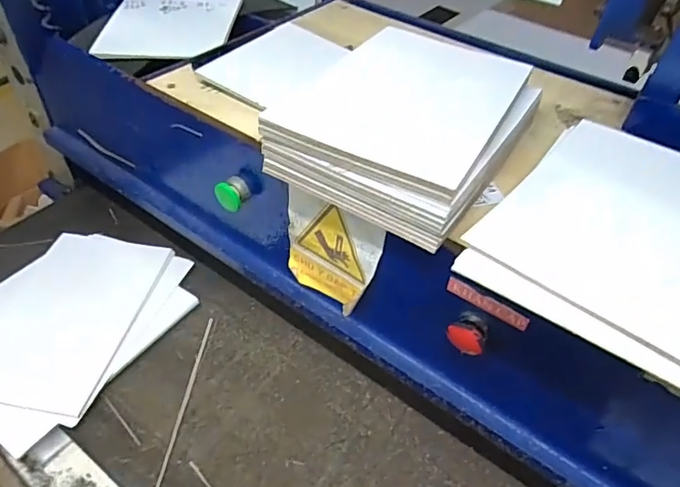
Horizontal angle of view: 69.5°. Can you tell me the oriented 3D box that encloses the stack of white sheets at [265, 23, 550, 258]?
[{"bbox_3d":[0.075,-0.144,0.540,0.219,0.071,0.286,26,49,21],"label":"stack of white sheets"}]

